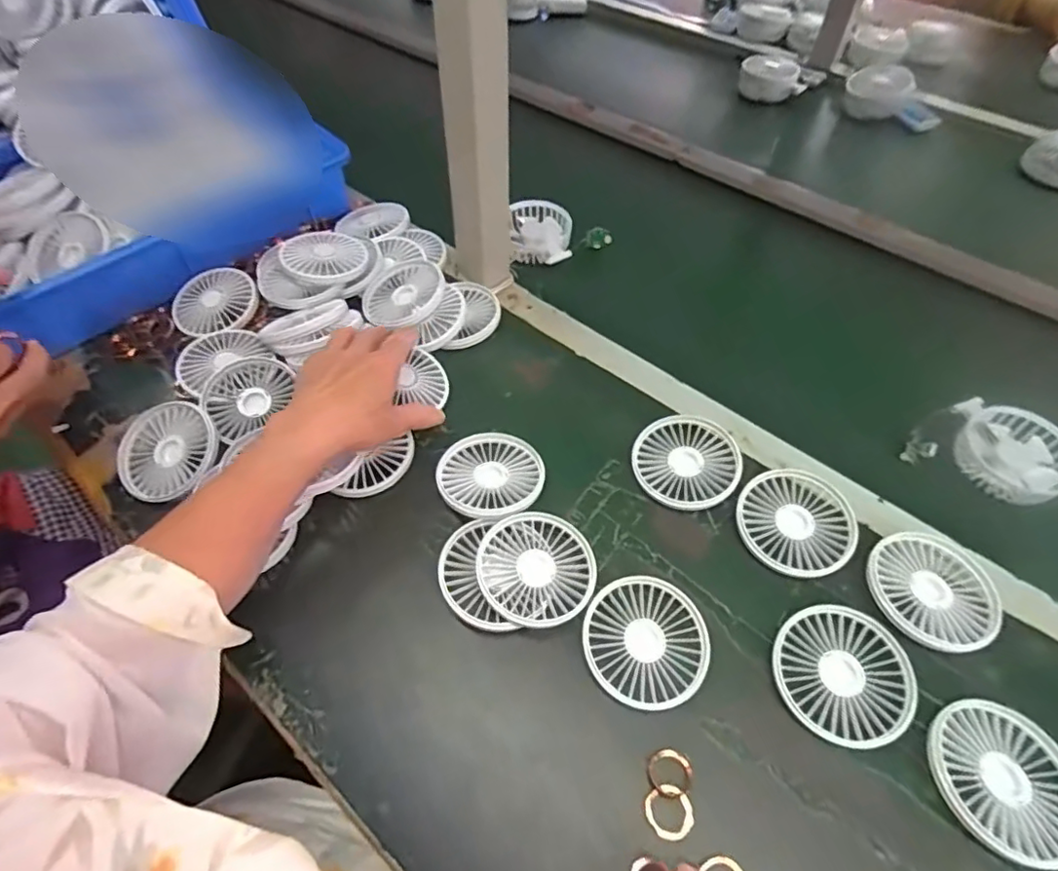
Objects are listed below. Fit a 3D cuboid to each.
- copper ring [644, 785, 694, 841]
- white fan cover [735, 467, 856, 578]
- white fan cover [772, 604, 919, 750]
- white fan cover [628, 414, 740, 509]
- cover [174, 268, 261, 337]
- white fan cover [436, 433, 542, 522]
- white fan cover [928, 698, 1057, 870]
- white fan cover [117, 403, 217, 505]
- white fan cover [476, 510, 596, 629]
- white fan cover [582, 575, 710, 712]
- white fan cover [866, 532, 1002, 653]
[{"bbox_3d":[0.086,0.233,0.353,0.027,0.006,0.028,0,55,0],"label":"copper ring"},{"bbox_3d":[0.214,0.069,0.458,0.086,0.013,0.086,-12,56,-9],"label":"white fan cover"},{"bbox_3d":[0.217,0.165,0.395,0.086,0.014,0.086,-14,57,-10],"label":"white fan cover"},{"bbox_3d":[0.135,0.024,0.490,0.084,0.021,0.086,-9,56,-6],"label":"white fan cover"},{"bbox_3d":[-0.328,-0.138,0.599,0.083,0.017,0.085,-26,60,-17],"label":"cover"},{"bbox_3d":[-0.032,0.032,0.480,0.086,0.020,0.085,0,55,-1],"label":"white fan cover"},{"bbox_3d":[0.300,0.212,0.354,0.088,0.007,0.086,-1,55,-1],"label":"white fan cover"},{"bbox_3d":[-0.318,0.013,0.501,0.092,0.015,0.085,20,71,17],"label":"white fan cover"},{"bbox_3d":[0.005,0.099,0.431,0.084,0.012,0.088,15,57,10],"label":"white fan cover"},{"bbox_3d":[0.085,0.146,0.409,0.088,0.010,0.086,-15,57,-11],"label":"white fan cover"},{"bbox_3d":[0.303,0.112,0.423,0.094,0.009,0.086,-21,58,-15],"label":"white fan cover"}]

